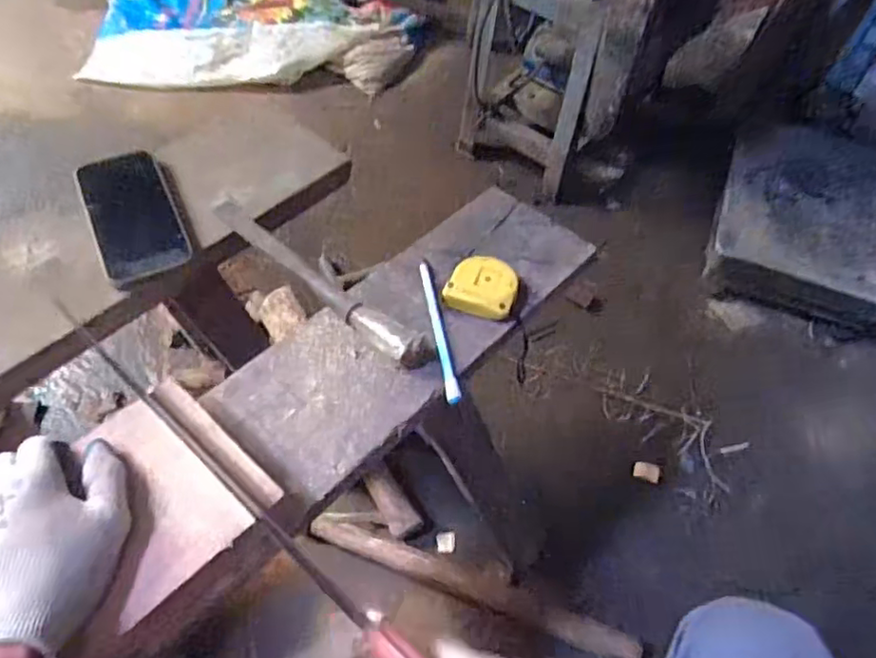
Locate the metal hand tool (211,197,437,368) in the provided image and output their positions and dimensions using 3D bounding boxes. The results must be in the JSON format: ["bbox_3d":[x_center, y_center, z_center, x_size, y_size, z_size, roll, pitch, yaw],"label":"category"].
[{"bbox_3d":[-0.113,-0.049,0.550,0.270,0.026,0.034,37,61,20],"label":"metal hand tool"}]

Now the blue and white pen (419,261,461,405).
[{"bbox_3d":[0.000,-0.002,0.534,0.011,0.014,0.150,-7,57,-8],"label":"blue and white pen"}]

